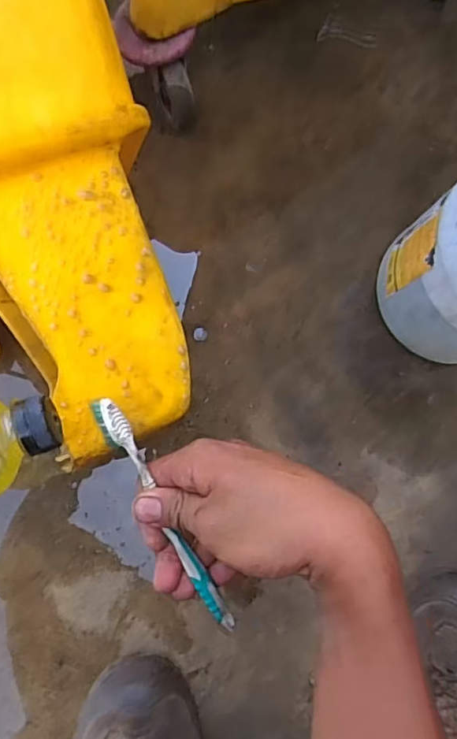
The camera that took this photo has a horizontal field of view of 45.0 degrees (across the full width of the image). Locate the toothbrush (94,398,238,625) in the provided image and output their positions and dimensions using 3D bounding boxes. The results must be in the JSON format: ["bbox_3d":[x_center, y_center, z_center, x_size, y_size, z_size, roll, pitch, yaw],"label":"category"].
[{"bbox_3d":[-0.040,0.095,0.348,0.016,0.010,0.174,-27,102,-7],"label":"toothbrush"}]

